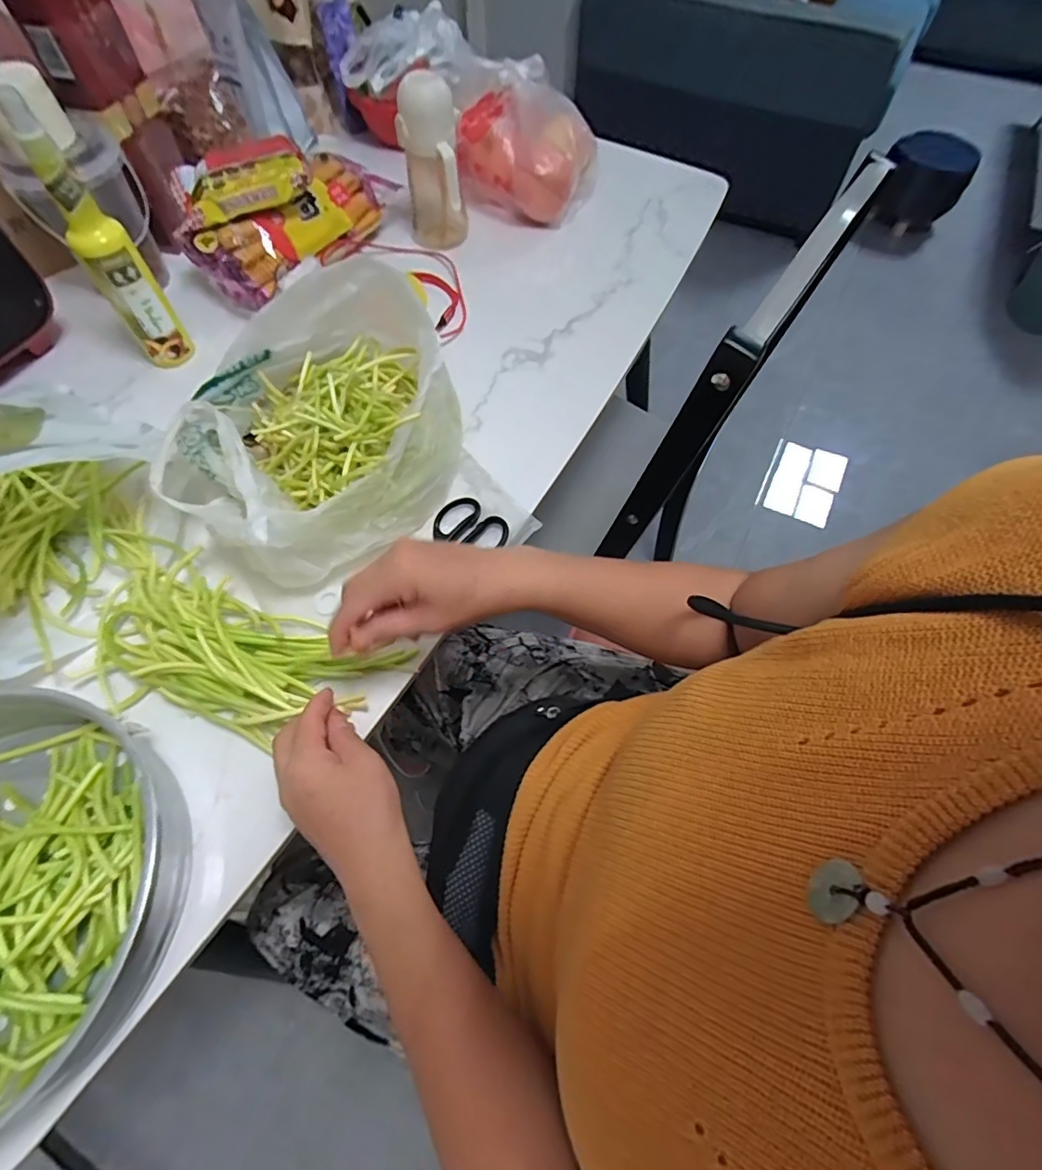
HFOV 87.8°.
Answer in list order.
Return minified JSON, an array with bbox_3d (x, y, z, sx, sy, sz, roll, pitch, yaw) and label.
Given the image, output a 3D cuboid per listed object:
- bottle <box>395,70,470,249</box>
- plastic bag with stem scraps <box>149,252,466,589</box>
[{"bbox_3d":[-0.109,-0.520,0.674,0.074,0.164,0.074,-8,62,-5],"label":"bottle"},{"bbox_3d":[-0.181,-0.148,0.491,0.271,0.130,0.217,-35,67,-18],"label":"plastic bag with stem scraps"}]

